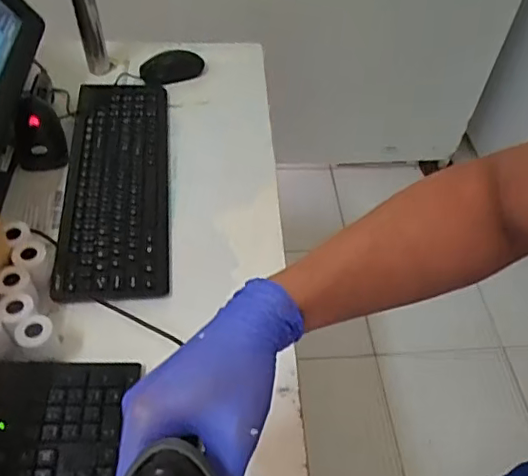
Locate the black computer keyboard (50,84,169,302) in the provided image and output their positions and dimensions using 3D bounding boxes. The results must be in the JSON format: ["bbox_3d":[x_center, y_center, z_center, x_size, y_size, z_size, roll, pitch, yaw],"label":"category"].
[{"bbox_3d":[-0.204,-0.084,0.779,0.135,0.033,0.381,-3,52,-6],"label":"black computer keyboard"}]

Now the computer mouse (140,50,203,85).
[{"bbox_3d":[-0.158,-0.292,0.957,0.108,0.034,0.065,-18,55,-18],"label":"computer mouse"}]

